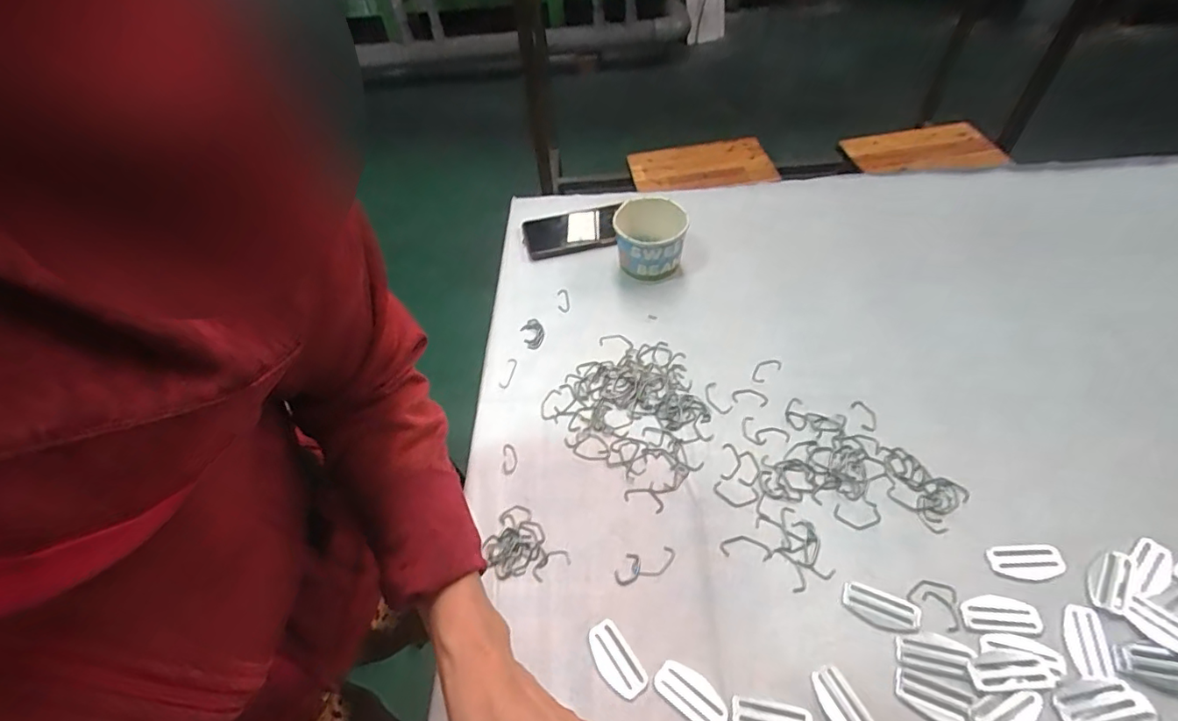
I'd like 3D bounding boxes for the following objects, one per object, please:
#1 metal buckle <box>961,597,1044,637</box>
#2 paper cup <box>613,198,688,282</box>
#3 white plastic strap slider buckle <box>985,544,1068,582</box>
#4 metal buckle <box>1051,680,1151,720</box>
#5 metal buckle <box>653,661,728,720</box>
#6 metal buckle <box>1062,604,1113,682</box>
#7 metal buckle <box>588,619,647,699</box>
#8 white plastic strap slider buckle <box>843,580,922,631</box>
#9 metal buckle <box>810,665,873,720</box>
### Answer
[{"bbox_3d":[0.340,0.210,0.455,0.059,0.004,0.027,2,52,7],"label":"metal buckle"},{"bbox_3d":[0.079,-0.152,0.720,0.088,0.087,0.075,0,52,5],"label":"paper cup"},{"bbox_3d":[0.378,0.173,0.478,0.059,0.004,0.029,-5,52,1],"label":"white plastic strap slider buckle"},{"bbox_3d":[0.380,0.254,0.411,0.064,0.004,0.026,-12,52,-5],"label":"metal buckle"},{"bbox_3d":[0.081,0.263,0.436,0.059,0.004,0.031,31,60,26],"label":"metal buckle"},{"bbox_3d":[0.394,0.223,0.438,0.027,0.004,0.056,11,54,13],"label":"metal buckle"},{"bbox_3d":[0.021,0.245,0.455,0.030,0.004,0.060,-29,55,-17],"label":"metal buckle"},{"bbox_3d":[0.247,0.210,0.467,0.060,0.004,0.030,18,56,18],"label":"white plastic strap slider buckle"},{"bbox_3d":[0.196,0.267,0.424,0.028,0.004,0.059,-24,54,-13],"label":"metal buckle"}]

